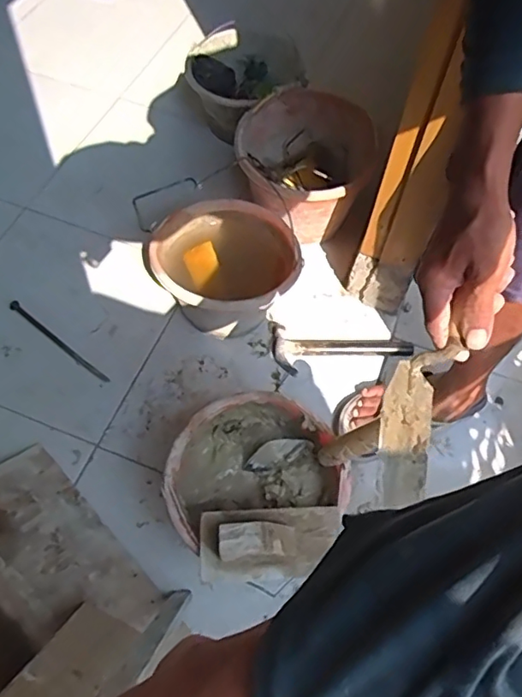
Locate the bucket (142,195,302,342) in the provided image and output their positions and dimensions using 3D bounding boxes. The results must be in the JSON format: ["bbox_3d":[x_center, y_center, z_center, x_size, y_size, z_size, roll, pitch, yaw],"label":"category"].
[{"bbox_3d":[-0.064,-0.127,0.994,0.234,0.174,0.231,2,60,-3],"label":"bucket"}]

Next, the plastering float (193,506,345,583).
[{"bbox_3d":[0.012,0.233,0.672,0.176,0.054,0.079,-2,60,-5],"label":"plastering float"}]

